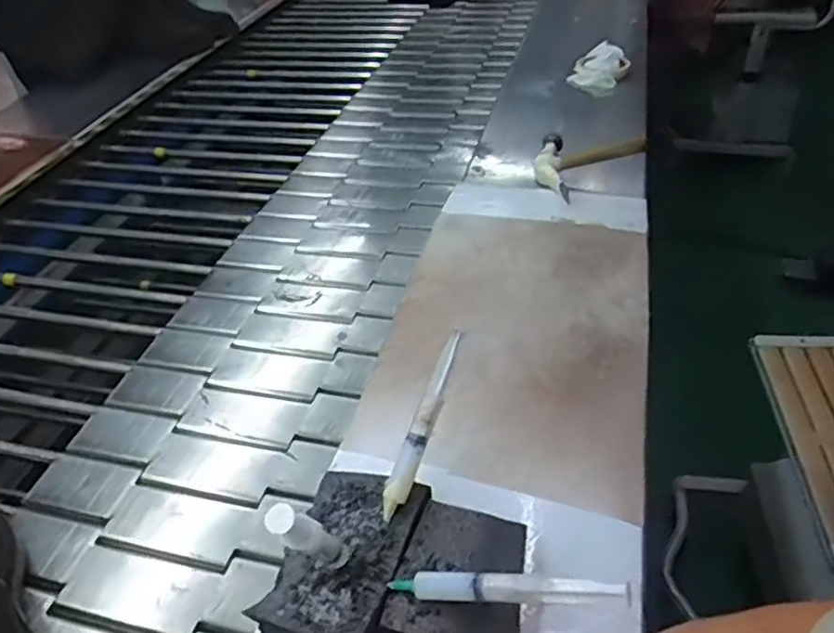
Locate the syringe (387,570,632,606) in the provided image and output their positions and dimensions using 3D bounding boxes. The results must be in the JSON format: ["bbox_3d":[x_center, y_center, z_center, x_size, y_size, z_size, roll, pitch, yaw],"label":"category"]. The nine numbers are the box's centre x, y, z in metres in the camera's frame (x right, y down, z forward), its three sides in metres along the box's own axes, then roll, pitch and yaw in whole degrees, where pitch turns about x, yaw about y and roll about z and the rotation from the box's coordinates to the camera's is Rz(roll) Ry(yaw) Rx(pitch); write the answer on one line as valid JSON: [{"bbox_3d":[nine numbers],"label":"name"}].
[{"bbox_3d":[0.053,0.165,0.410,0.146,0.017,0.016,-6,37,20],"label":"syringe"}]

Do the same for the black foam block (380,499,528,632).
[{"bbox_3d":[0.031,0.182,0.454,0.084,0.038,0.099,8,43,13],"label":"black foam block"}]

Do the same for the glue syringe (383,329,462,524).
[{"bbox_3d":[0.005,0.077,0.494,0.019,0.017,0.144,15,73,22],"label":"glue syringe"}]

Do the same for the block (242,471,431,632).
[{"bbox_3d":[-0.047,0.172,0.471,0.081,0.034,0.126,10,43,16],"label":"block"}]

